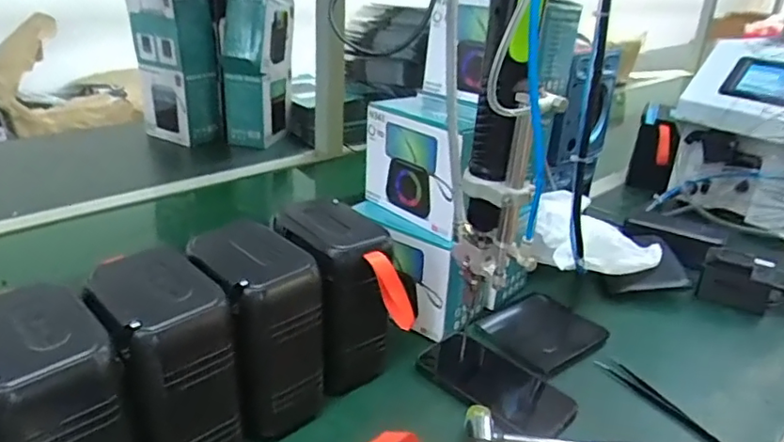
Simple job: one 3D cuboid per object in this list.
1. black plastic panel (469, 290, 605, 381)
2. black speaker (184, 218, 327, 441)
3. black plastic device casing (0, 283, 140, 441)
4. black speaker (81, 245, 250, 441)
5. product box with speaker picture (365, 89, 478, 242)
[{"bbox_3d":[0.164,0.123,0.631,0.125,0.016,0.110,-20,35,-41],"label":"black plastic panel"},{"bbox_3d":[-0.114,0.091,0.481,0.107,0.150,0.079,26,33,37],"label":"black speaker"},{"bbox_3d":[-0.223,0.129,0.381,0.077,0.143,0.102,-18,33,-38],"label":"black plastic device casing"},{"bbox_3d":[-0.173,0.108,0.438,0.077,0.140,0.120,-15,32,-35],"label":"black speaker"},{"bbox_3d":[0.048,-0.069,0.621,0.090,0.115,0.161,-16,32,-36],"label":"product box with speaker picture"}]

